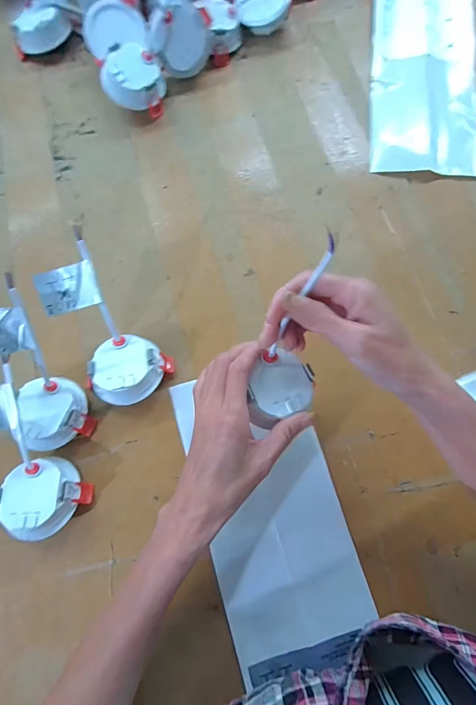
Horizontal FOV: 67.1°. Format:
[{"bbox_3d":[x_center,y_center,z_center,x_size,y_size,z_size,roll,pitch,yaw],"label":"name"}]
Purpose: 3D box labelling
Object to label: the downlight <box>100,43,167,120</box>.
[{"bbox_3d":[-0.126,-0.323,0.432,0.067,0.046,0.067,4,77,2],"label":"downlight"}]

